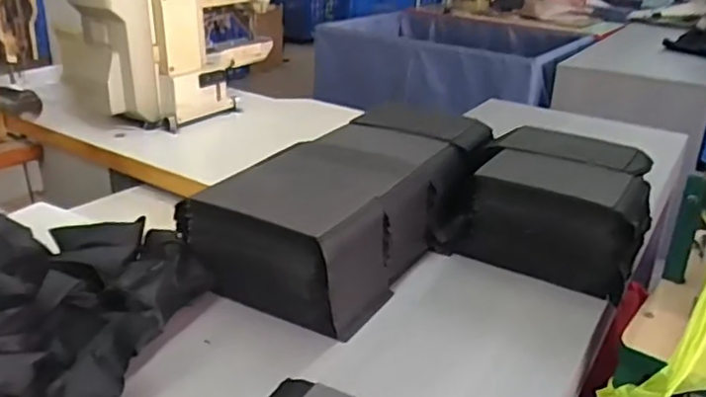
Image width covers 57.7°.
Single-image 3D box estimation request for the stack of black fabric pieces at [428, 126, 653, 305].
[{"bbox_3d":[0.347,0.015,1.119,0.314,0.178,0.287,18,28,30],"label":"stack of black fabric pieces"}]

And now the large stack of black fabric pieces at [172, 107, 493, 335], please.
[{"bbox_3d":[0.030,-0.006,1.112,0.290,0.169,0.595,18,29,28],"label":"large stack of black fabric pieces"}]

